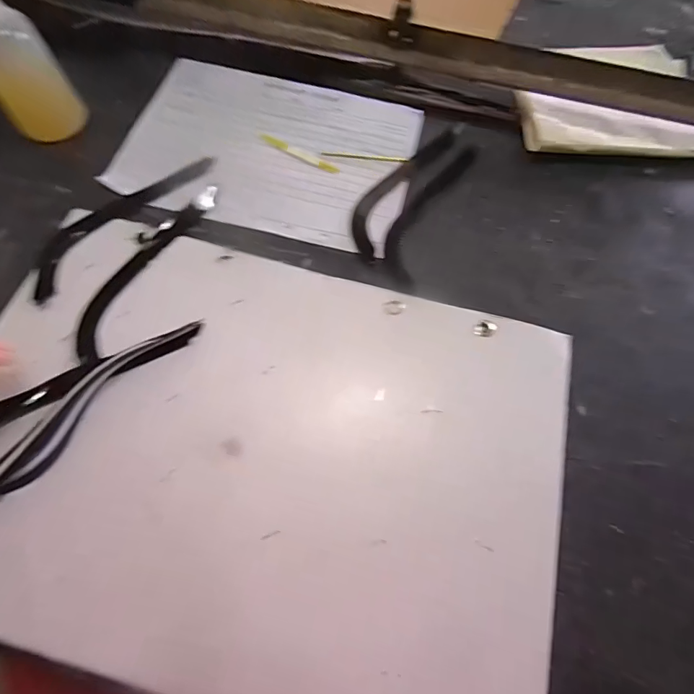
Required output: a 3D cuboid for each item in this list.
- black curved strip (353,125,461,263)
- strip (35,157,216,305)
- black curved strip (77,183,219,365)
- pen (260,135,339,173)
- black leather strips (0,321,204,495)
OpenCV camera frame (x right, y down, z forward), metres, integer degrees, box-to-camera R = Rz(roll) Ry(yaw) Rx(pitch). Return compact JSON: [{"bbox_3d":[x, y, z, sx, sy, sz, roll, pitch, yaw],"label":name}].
[{"bbox_3d":[0.056,-0.169,0.419,0.044,0.007,0.206,29,67,9],"label":"black curved strip"},{"bbox_3d":[-0.212,-0.124,0.380,0.046,0.006,0.201,35,71,13],"label":"strip"},{"bbox_3d":[-0.178,-0.076,0.364,0.037,0.009,0.196,22,69,8],"label":"black curved strip"},{"bbox_3d":[-0.049,-0.199,0.422,0.087,0.008,0.011,25,66,8],"label":"pen"},{"bbox_3d":[-0.214,0.046,0.301,0.227,0.013,0.064,-34,72,-13],"label":"black leather strips"}]

